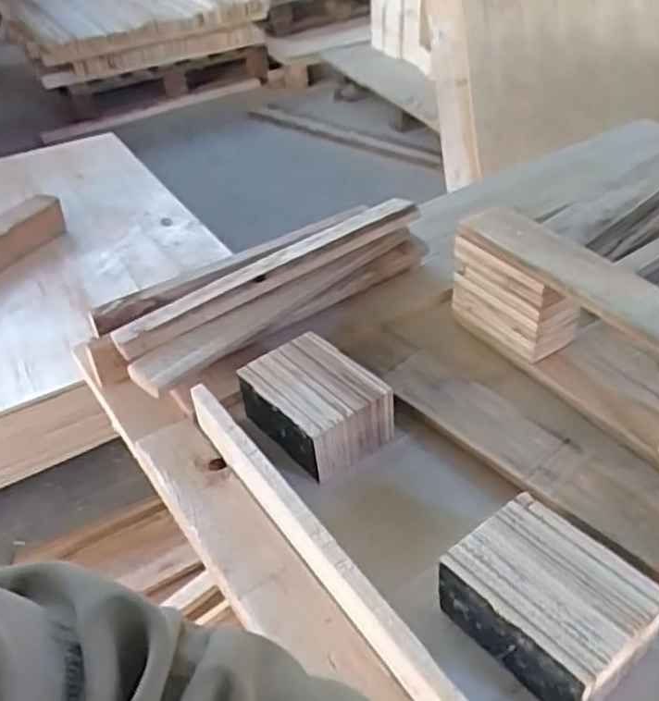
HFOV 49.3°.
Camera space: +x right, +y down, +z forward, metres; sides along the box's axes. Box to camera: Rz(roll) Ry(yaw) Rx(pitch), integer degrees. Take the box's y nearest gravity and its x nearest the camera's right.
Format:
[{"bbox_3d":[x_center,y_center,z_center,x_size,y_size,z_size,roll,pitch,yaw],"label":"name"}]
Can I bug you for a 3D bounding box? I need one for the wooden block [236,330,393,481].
[{"bbox_3d":[-0.014,0.048,0.658,0.093,0.056,0.119,-30,46,-29],"label":"wooden block"}]

